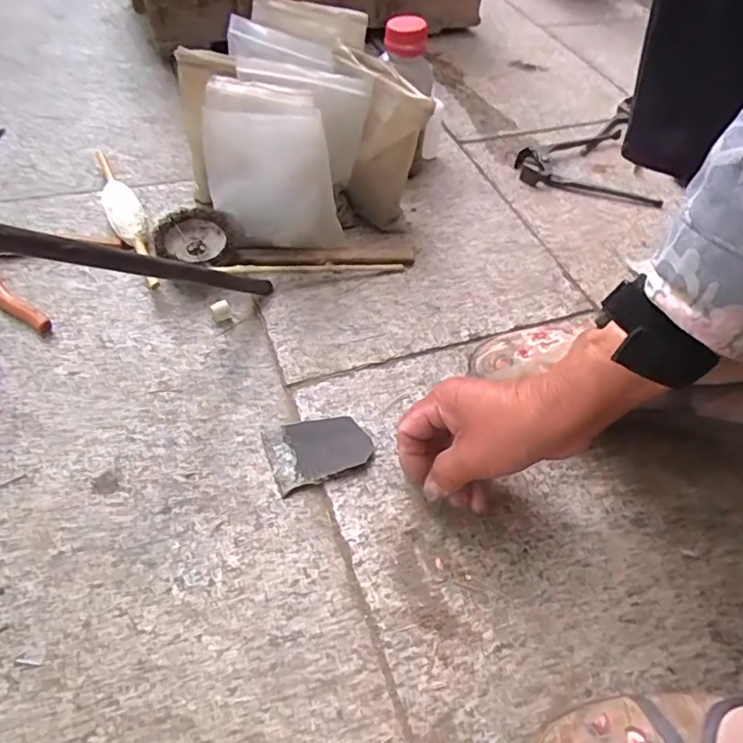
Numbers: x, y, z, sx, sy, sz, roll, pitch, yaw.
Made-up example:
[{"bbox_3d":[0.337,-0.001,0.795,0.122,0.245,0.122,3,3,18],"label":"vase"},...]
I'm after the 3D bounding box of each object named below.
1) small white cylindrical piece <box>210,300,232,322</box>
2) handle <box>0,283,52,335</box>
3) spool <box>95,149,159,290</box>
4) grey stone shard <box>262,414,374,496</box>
[{"bbox_3d":[-0.130,-0.052,0.494,0.014,0.014,0.012,-22,57,-19],"label":"small white cylindrical piece"},{"bbox_3d":[-0.310,-0.062,0.487,0.106,0.010,0.019,37,59,21],"label":"handle"},{"bbox_3d":[-0.248,-0.161,0.568,0.033,0.029,0.226,-22,57,-19],"label":"spool"},{"bbox_3d":[-0.039,0.054,0.417,0.071,0.009,0.054,-16,56,-16],"label":"grey stone shard"}]

